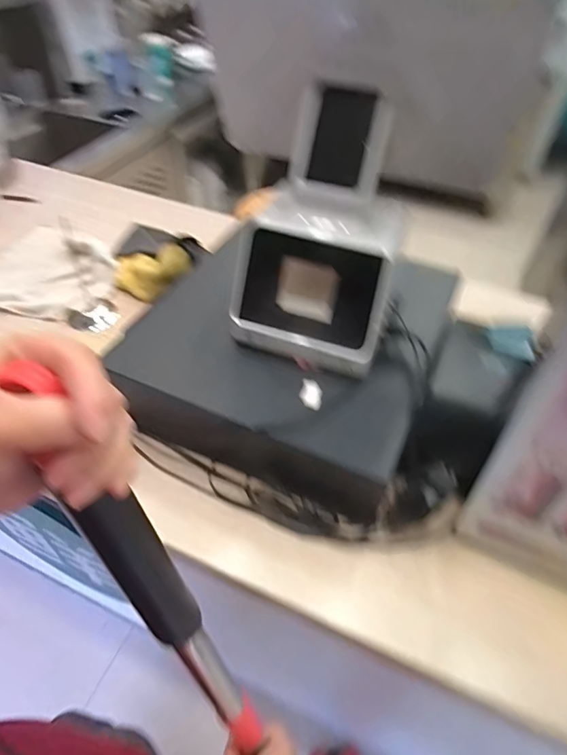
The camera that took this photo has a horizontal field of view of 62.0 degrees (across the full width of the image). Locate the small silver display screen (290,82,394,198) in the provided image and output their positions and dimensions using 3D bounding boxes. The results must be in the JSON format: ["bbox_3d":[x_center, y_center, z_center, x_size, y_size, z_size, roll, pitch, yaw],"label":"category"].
[{"bbox_3d":[0.052,-0.217,0.434,0.083,0.086,0.011,16,26,9],"label":"small silver display screen"}]

